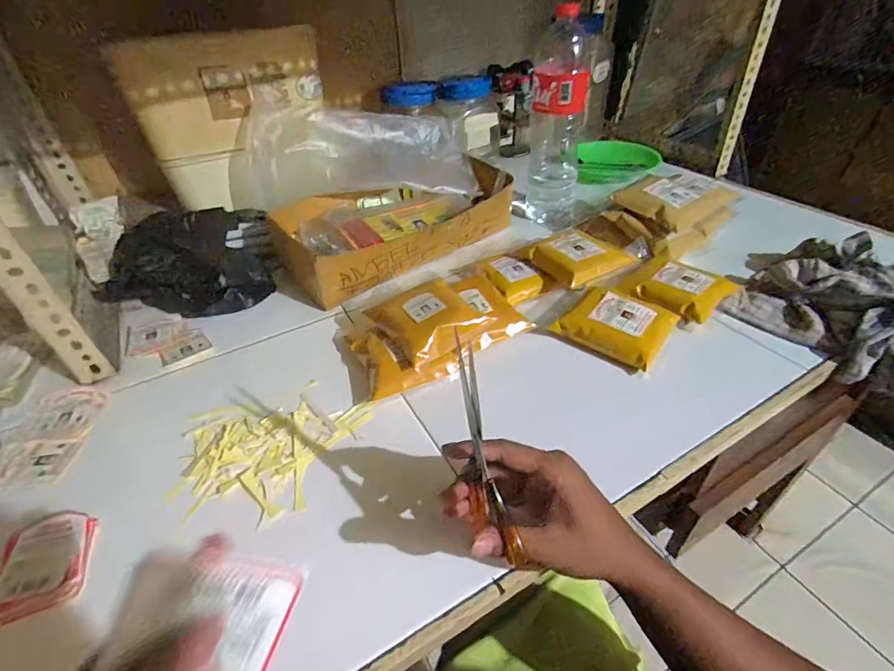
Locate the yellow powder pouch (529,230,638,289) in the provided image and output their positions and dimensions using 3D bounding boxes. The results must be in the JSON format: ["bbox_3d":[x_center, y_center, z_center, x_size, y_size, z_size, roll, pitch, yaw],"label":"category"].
[{"bbox_3d":[0.188,-0.112,0.620,0.108,0.033,0.099,-23,44,-22],"label":"yellow powder pouch"}]

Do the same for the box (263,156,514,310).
[{"bbox_3d":[-0.077,-0.180,0.721,0.386,0.078,0.182,-29,47,-27],"label":"box"}]

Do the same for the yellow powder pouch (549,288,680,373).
[{"bbox_3d":[0.216,-0.022,0.547,0.121,0.030,0.114,-34,49,-31],"label":"yellow powder pouch"}]

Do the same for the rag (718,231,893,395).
[{"bbox_3d":[0.490,-0.026,0.552,0.174,0.116,0.250,-29,47,-27],"label":"rag"}]

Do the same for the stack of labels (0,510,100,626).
[{"bbox_3d":[-0.334,0.186,0.364,0.068,0.012,0.088,-17,42,-16],"label":"stack of labels"}]

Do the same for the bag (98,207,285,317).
[{"bbox_3d":[-0.384,-0.120,0.657,0.258,0.095,0.165,5,41,10],"label":"bag"}]

